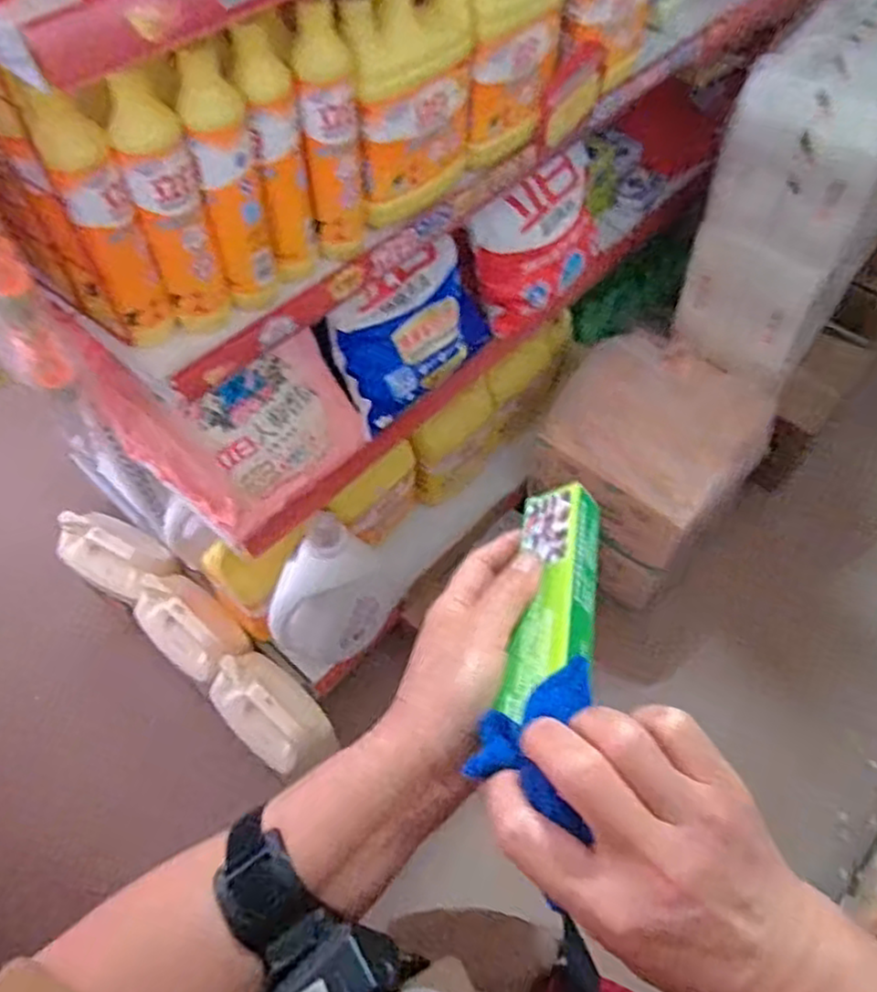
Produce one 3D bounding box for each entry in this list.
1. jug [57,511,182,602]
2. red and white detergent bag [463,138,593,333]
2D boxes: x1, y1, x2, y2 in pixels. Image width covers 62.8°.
[{"bbox_3d":[-0.596,0.108,1.321,0.221,0.092,0.112,22,59,12],"label":"jug"},{"bbox_3d":[0.167,-0.390,1.109,0.092,0.199,0.258,37,63,20],"label":"red and white detergent bag"}]

